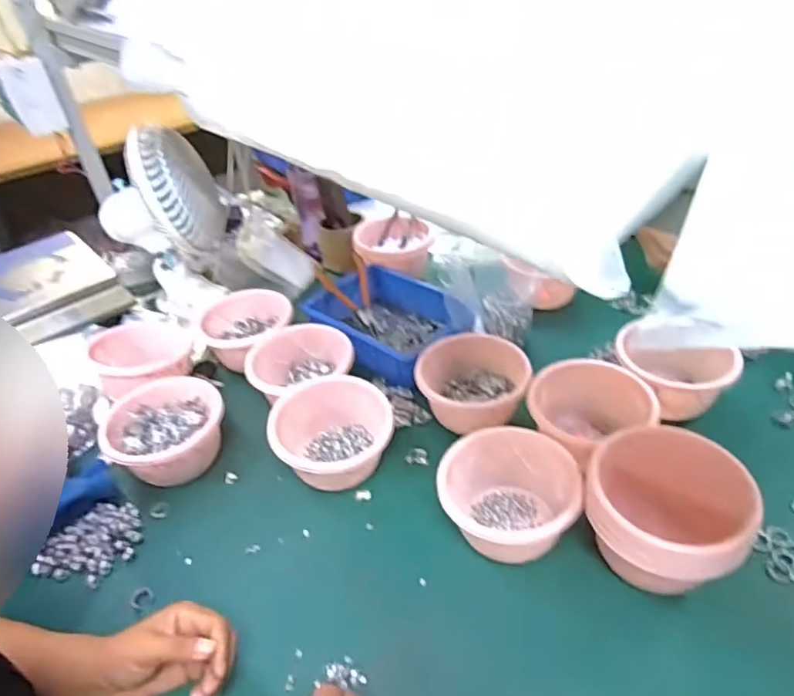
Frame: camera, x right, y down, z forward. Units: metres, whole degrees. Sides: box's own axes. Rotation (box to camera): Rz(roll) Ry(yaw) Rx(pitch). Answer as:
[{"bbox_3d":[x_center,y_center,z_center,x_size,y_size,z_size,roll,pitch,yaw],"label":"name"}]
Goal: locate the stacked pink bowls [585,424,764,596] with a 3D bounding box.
[{"bbox_3d":[0.272,0.173,0.577,0.145,0.115,0.164,19,45,27],"label":"stacked pink bowls"}]

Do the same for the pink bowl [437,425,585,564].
[{"bbox_3d":[0.122,0.168,0.620,0.147,0.085,0.132,7,41,15],"label":"pink bowl"}]

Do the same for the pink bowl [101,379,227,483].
[{"bbox_3d":[-0.309,0.108,0.756,0.152,0.061,0.144,-4,39,3],"label":"pink bowl"}]

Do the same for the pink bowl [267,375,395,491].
[{"bbox_3d":[-0.083,0.111,0.718,0.148,0.077,0.127,-16,40,-13],"label":"pink bowl"}]

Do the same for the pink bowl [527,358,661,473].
[{"bbox_3d":[0.232,0.092,0.707,0.136,0.111,0.136,-4,39,3],"label":"pink bowl"}]

